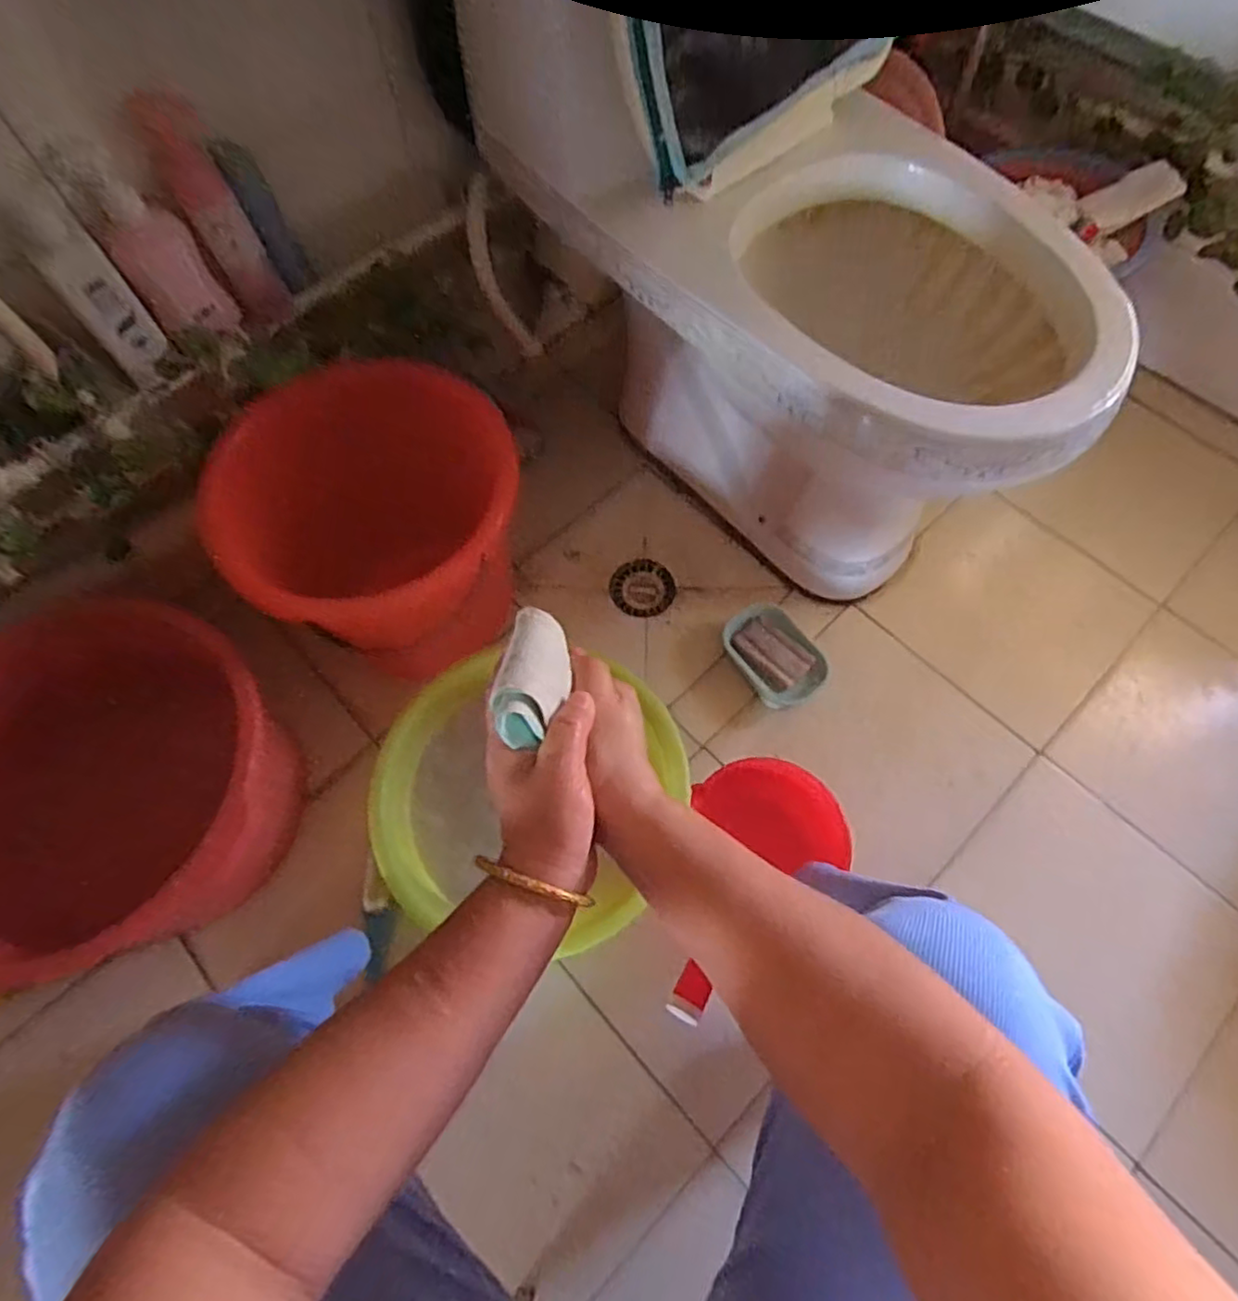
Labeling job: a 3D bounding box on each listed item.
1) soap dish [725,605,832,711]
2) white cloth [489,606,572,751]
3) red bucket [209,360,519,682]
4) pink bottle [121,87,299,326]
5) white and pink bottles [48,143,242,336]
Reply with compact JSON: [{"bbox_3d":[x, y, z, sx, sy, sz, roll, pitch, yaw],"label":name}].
[{"bbox_3d":[0.201,0.008,0.869,0.096,0.043,0.137,-29,70,-9],"label":"soap dish"},{"bbox_3d":[-0.046,0.012,0.358,0.031,0.031,0.077,8,50,5],"label":"white cloth"},{"bbox_3d":[-0.265,-0.146,0.790,0.334,0.245,0.324,20,68,9],"label":"red bucket"},{"bbox_3d":[-0.363,-0.391,0.607,0.052,0.177,0.053,-26,69,-10],"label":"pink bottle"},{"bbox_3d":[-0.410,-0.352,0.586,0.061,0.160,0.032,-34,70,-13],"label":"white and pink bottles"}]

